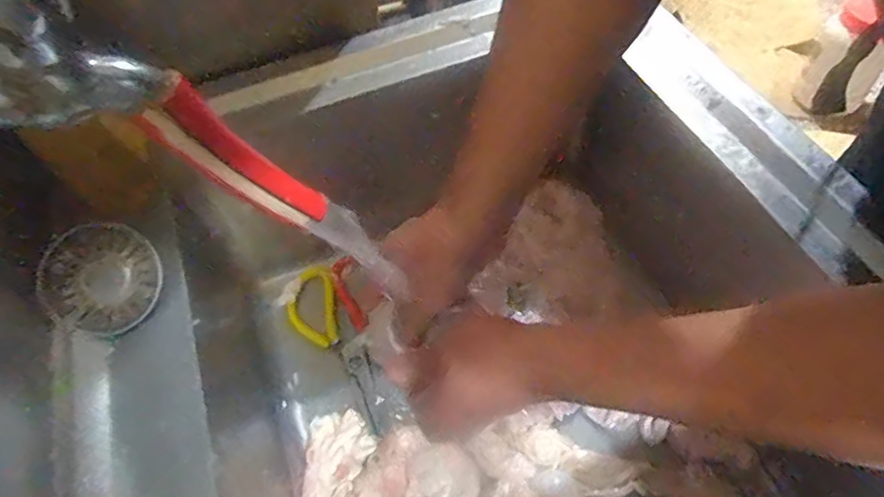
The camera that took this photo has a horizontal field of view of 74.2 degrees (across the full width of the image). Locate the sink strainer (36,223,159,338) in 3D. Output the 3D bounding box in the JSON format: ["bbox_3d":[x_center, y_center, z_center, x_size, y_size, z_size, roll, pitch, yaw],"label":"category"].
[{"bbox_3d":[-0.235,0.021,0.403,0.073,0.017,0.074,2,86,-25],"label":"sink strainer"}]

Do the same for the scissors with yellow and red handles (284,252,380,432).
[{"bbox_3d":[-0.118,0.100,0.618,0.077,0.025,0.201,-13,53,-6],"label":"scissors with yellow and red handles"}]

